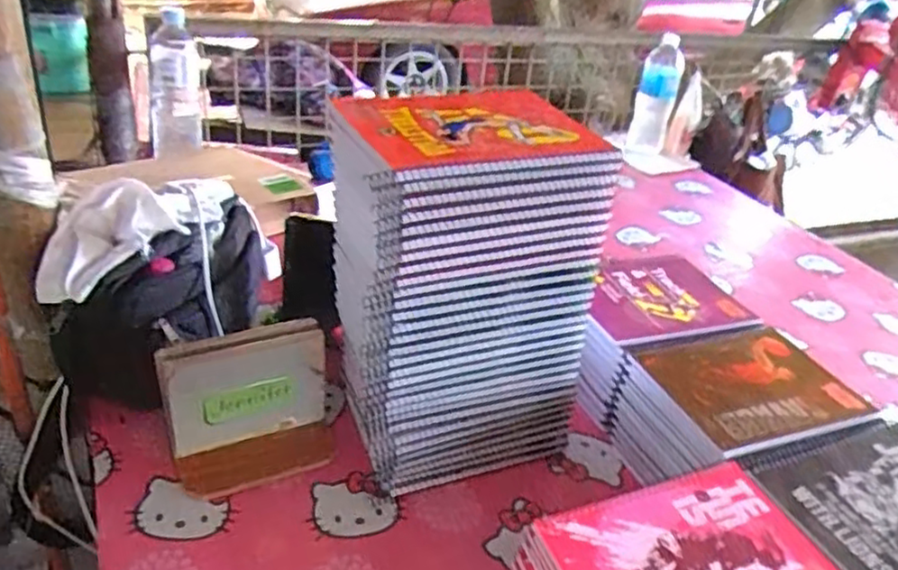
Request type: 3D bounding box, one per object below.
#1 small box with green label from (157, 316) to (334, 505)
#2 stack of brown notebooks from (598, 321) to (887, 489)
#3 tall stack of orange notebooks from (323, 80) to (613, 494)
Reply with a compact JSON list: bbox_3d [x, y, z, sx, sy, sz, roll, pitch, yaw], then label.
[{"bbox_3d":[-0.186,0.118,0.668,0.150,0.130,0.079,-11,36,-28],"label":"small box with green label"},{"bbox_3d":[0.291,0.142,0.722,0.195,0.118,0.156,-7,34,-23],"label":"stack of brown notebooks"},{"bbox_3d":[-0.002,0.013,0.663,0.231,0.346,0.162,-10,35,-26],"label":"tall stack of orange notebooks"}]

